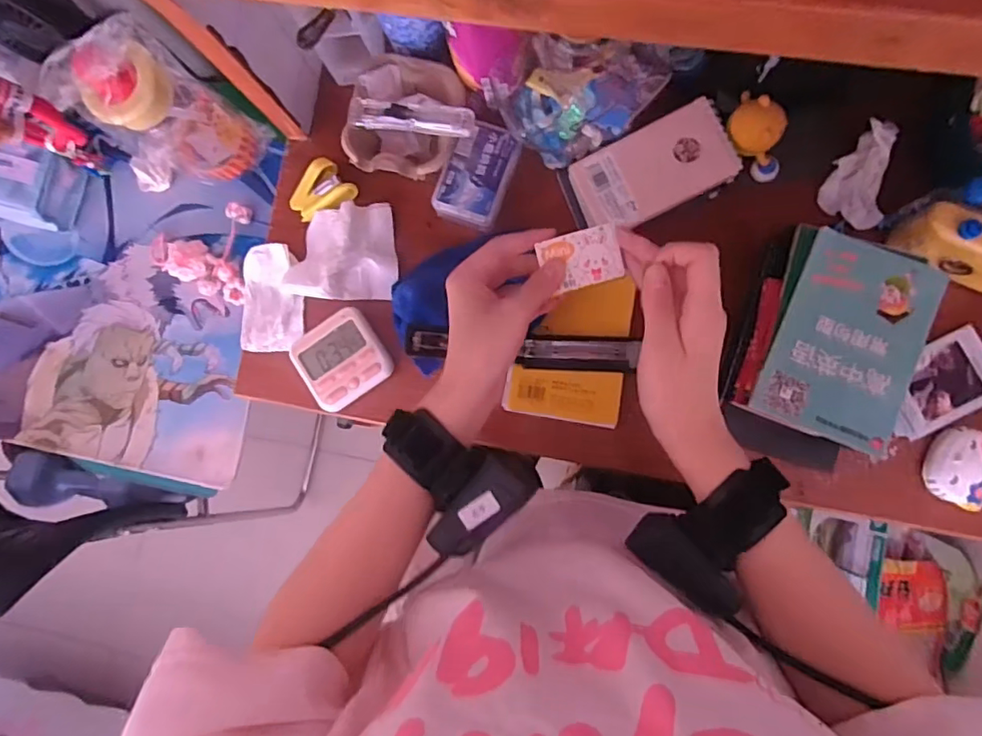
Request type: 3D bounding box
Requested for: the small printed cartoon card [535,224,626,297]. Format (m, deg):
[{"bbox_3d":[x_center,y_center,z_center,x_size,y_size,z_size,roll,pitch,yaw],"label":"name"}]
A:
[{"bbox_3d":[0.062,-0.075,0.382,0.051,0.008,0.037,-13,84,5],"label":"small printed cartoon card"}]

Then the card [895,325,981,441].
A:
[{"bbox_3d":[0.388,0.014,0.481,0.096,0.009,0.066,-28,82,2],"label":"card"}]

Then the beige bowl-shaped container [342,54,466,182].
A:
[{"bbox_3d":[-0.078,-0.230,0.529,0.097,0.050,0.108,12,87,7],"label":"beige bowl-shaped container"}]

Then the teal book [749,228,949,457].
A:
[{"bbox_3d":[0.263,-0.020,0.409,0.097,0.008,0.144,21,88,7],"label":"teal book"}]

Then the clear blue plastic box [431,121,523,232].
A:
[{"bbox_3d":[-0.012,-0.179,0.517,0.058,0.023,0.089,24,88,7],"label":"clear blue plastic box"}]

